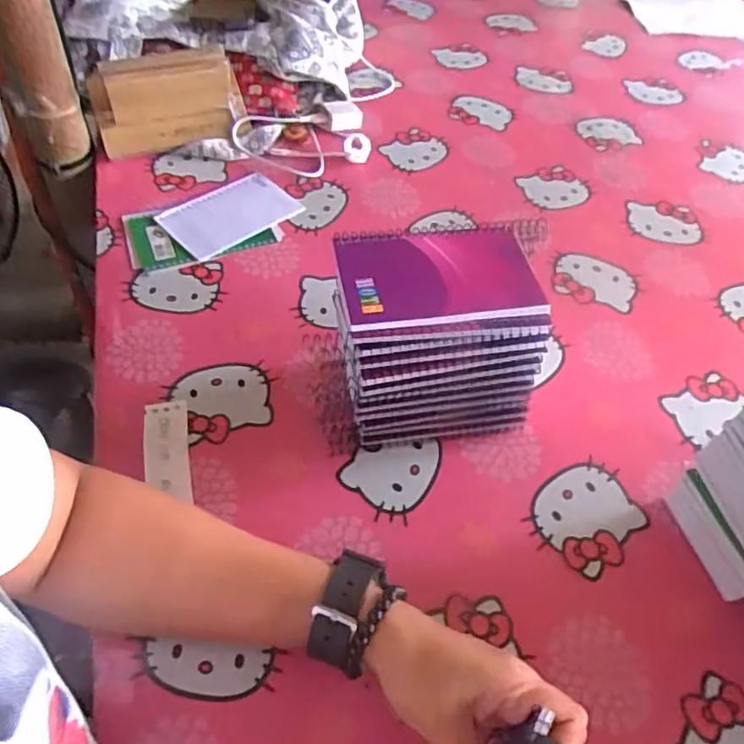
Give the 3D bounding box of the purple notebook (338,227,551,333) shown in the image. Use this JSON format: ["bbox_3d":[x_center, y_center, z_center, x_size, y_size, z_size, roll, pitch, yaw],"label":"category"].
[{"bbox_3d":[0.044,-0.066,0.421,0.129,0.007,0.085,-6,52,-8],"label":"purple notebook"}]

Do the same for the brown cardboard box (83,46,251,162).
[{"bbox_3d":[-0.218,-0.290,0.680,0.158,0.094,0.040,-14,54,-15],"label":"brown cardboard box"}]

